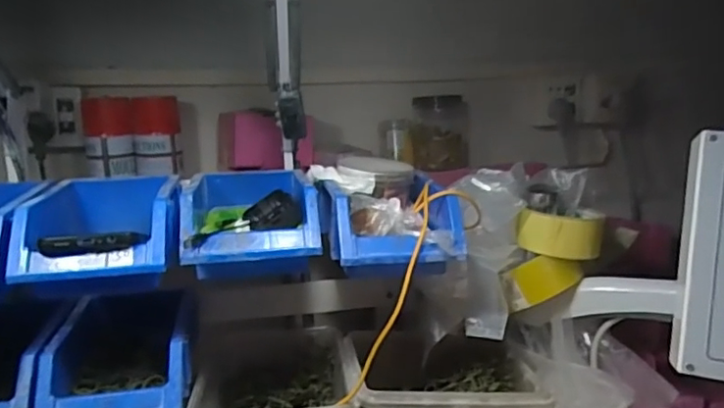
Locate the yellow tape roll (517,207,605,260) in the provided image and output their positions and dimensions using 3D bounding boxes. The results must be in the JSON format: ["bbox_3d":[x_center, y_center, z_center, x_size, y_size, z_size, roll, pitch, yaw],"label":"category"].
[{"bbox_3d":[0.220,0.029,0.626,0.087,0.045,0.083,2,12,14],"label":"yellow tape roll"}]

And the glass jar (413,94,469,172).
[{"bbox_3d":[0.129,-0.122,0.941,0.095,0.118,0.100,1,11,9],"label":"glass jar"}]

